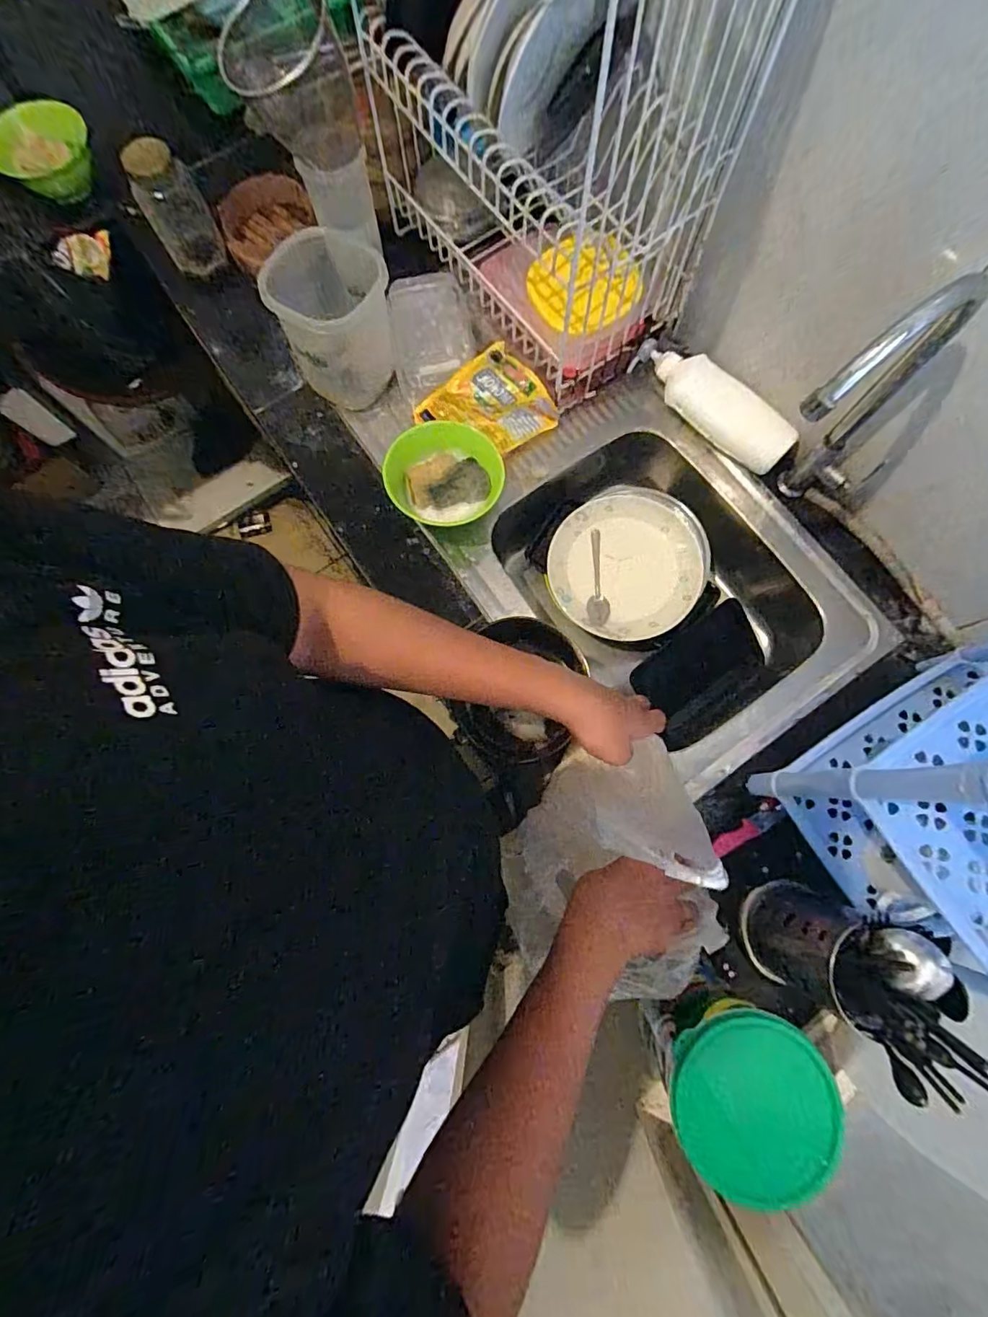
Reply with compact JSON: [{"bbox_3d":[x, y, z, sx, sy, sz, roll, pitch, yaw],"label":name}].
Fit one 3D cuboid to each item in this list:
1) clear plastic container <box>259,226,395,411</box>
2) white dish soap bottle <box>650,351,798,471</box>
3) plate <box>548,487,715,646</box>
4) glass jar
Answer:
[{"bbox_3d":[-0.200,-0.445,0.688,0.112,0.145,0.135,28,79,7],"label":"clear plastic container"},{"bbox_3d":[0.310,-0.346,0.718,0.216,0.055,0.058,43,81,9],"label":"white dish soap bottle"},{"bbox_3d":[0.200,-0.139,0.771,0.209,0.027,0.230,38,80,8],"label":"plate"},{"bbox_3d":[-0.461,-0.653,0.747,0.081,0.143,0.083,0,77,1],"label":"glass jar"}]

